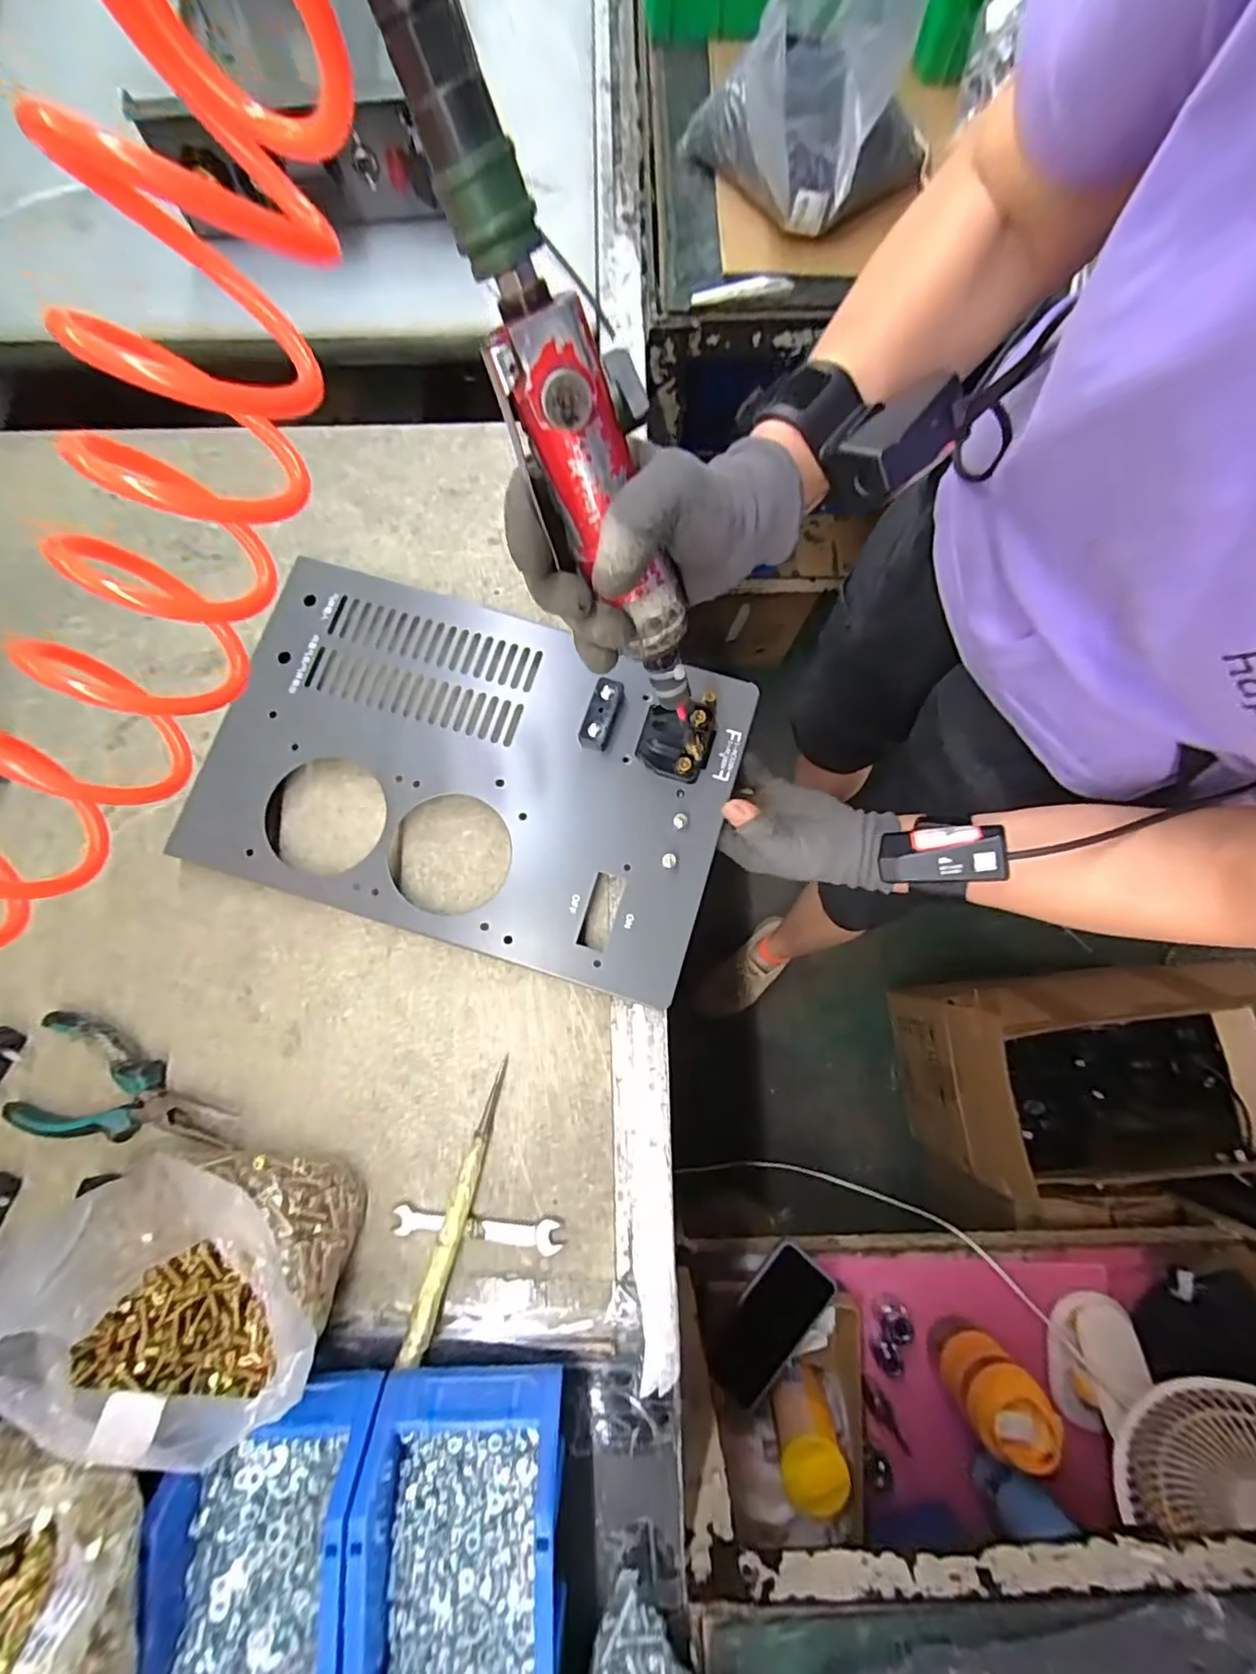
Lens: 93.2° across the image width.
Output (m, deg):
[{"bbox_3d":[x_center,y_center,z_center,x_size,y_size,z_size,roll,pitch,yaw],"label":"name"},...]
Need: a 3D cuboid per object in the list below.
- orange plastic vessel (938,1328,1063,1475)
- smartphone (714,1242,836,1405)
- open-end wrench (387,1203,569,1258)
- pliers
[{"bbox_3d":[0.401,0.607,0.648,0.077,0.101,0.073,0,79,-1],"label":"orange plastic vessel"},{"bbox_3d":[0.162,0.546,0.665,0.086,0.016,0.158,45,78,3],"label":"smartphone"},{"bbox_3d":[-0.100,0.261,0.395,0.111,0.007,0.020,4,80,1],"label":"open-end wrench"},{"bbox_3d":[-0.339,0.176,0.402,0.145,0.022,0.070,18,80,4],"label":"pliers"}]

